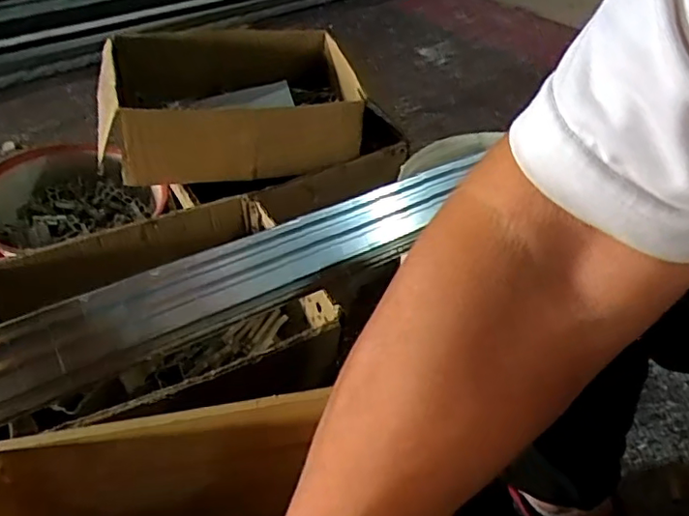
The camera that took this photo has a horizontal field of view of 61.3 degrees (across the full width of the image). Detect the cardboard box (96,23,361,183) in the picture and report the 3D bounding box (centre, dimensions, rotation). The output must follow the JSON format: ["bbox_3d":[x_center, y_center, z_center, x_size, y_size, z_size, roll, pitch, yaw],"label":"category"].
[{"bbox_3d":[-0.191,-0.268,0.977,0.426,0.133,0.299,-12,41,-12],"label":"cardboard box"}]

